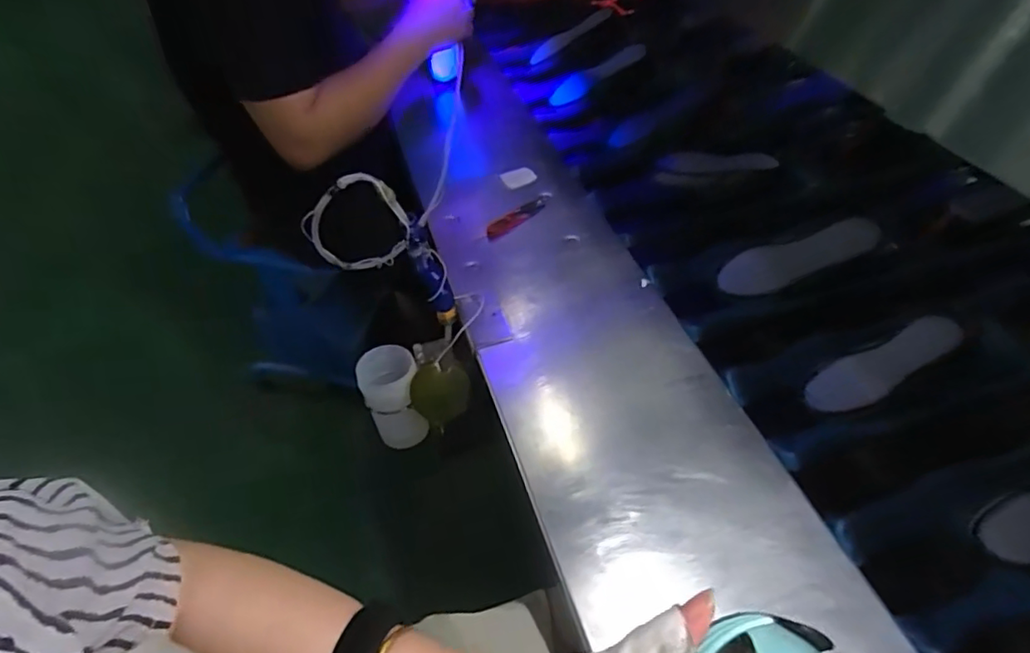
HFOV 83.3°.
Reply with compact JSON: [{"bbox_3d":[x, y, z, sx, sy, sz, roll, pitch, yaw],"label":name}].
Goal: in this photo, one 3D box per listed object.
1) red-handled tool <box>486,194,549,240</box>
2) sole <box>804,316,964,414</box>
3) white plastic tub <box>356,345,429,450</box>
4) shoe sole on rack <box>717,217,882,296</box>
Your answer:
[{"bbox_3d":[0.008,-0.155,0.807,0.027,0.010,0.136,32,54,25],"label":"red-handled tool"},{"bbox_3d":[0.396,0.044,0.626,0.163,0.017,0.050,-32,48,11],"label":"sole"},{"bbox_3d":[-0.153,0.089,0.736,0.069,0.118,0.082,-15,48,-10],"label":"white plastic tub"},{"bbox_3d":[0.364,-0.087,0.750,0.195,0.015,0.058,-20,76,13],"label":"shoe sole on rack"}]

